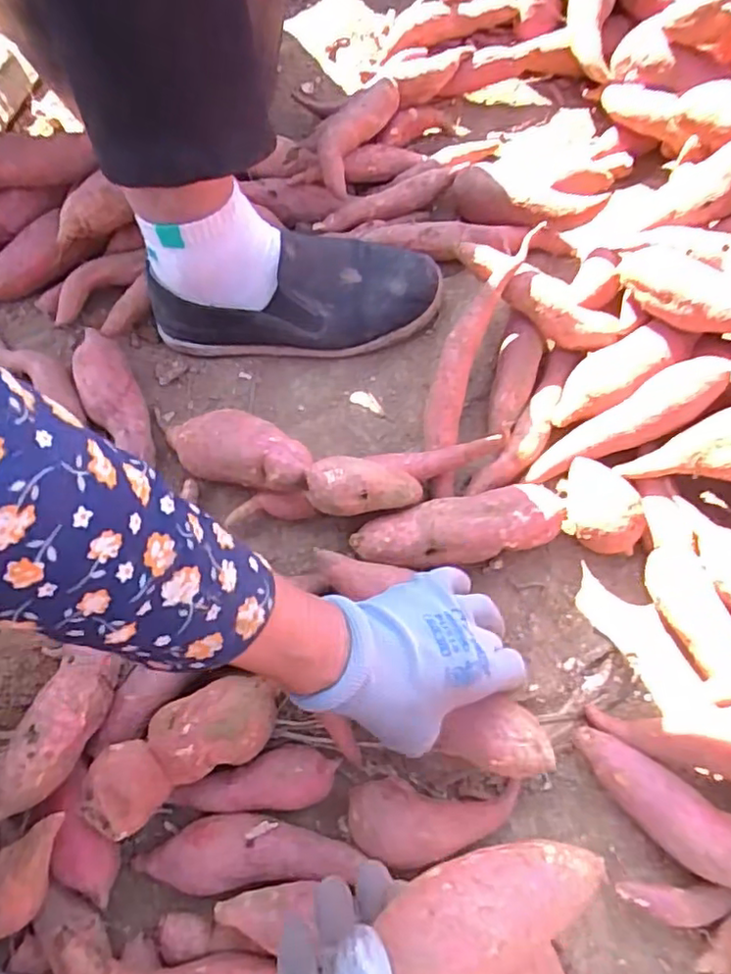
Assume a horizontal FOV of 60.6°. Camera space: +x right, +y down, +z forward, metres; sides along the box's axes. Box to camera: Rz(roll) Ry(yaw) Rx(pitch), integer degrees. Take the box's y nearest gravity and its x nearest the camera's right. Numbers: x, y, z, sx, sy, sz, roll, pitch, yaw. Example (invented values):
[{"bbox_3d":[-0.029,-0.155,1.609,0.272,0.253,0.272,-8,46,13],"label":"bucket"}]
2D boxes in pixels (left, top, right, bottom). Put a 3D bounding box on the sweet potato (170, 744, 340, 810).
[{"bbox_3d":[-0.069,0.187,0.391,0.101,0.029,0.034,-12,64,-2],"label":"sweet potato"}]

